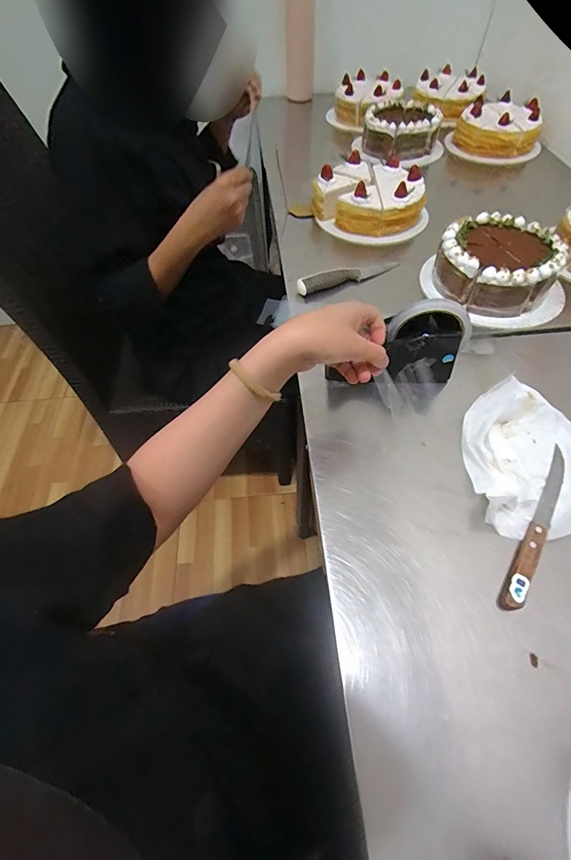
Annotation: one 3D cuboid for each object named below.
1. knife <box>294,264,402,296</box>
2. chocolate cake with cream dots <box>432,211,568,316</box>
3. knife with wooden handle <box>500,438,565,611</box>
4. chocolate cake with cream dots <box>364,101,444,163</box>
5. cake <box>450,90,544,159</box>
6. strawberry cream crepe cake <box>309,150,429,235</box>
[{"bbox_3d":[0.104,-0.249,0.585,0.180,0.027,0.023,-18,58,-10],"label":"knife"},{"bbox_3d":[0.316,-0.251,0.552,0.168,0.064,0.155,24,60,16],"label":"chocolate cake with cream dots"},{"bbox_3d":[0.258,0.094,0.371,0.018,0.011,0.192,30,63,20],"label":"knife with wooden handle"},{"bbox_3d":[0.266,-0.690,0.840,0.164,0.066,0.152,15,58,11],"label":"chocolate cake with cream dots"},{"bbox_3d":[0.478,-0.685,0.827,0.177,0.069,0.135,19,59,13],"label":"cake"},{"bbox_3d":[0.163,-0.436,0.677,0.168,0.071,0.177,-1,57,1],"label":"strawberry cream crepe cake"}]

